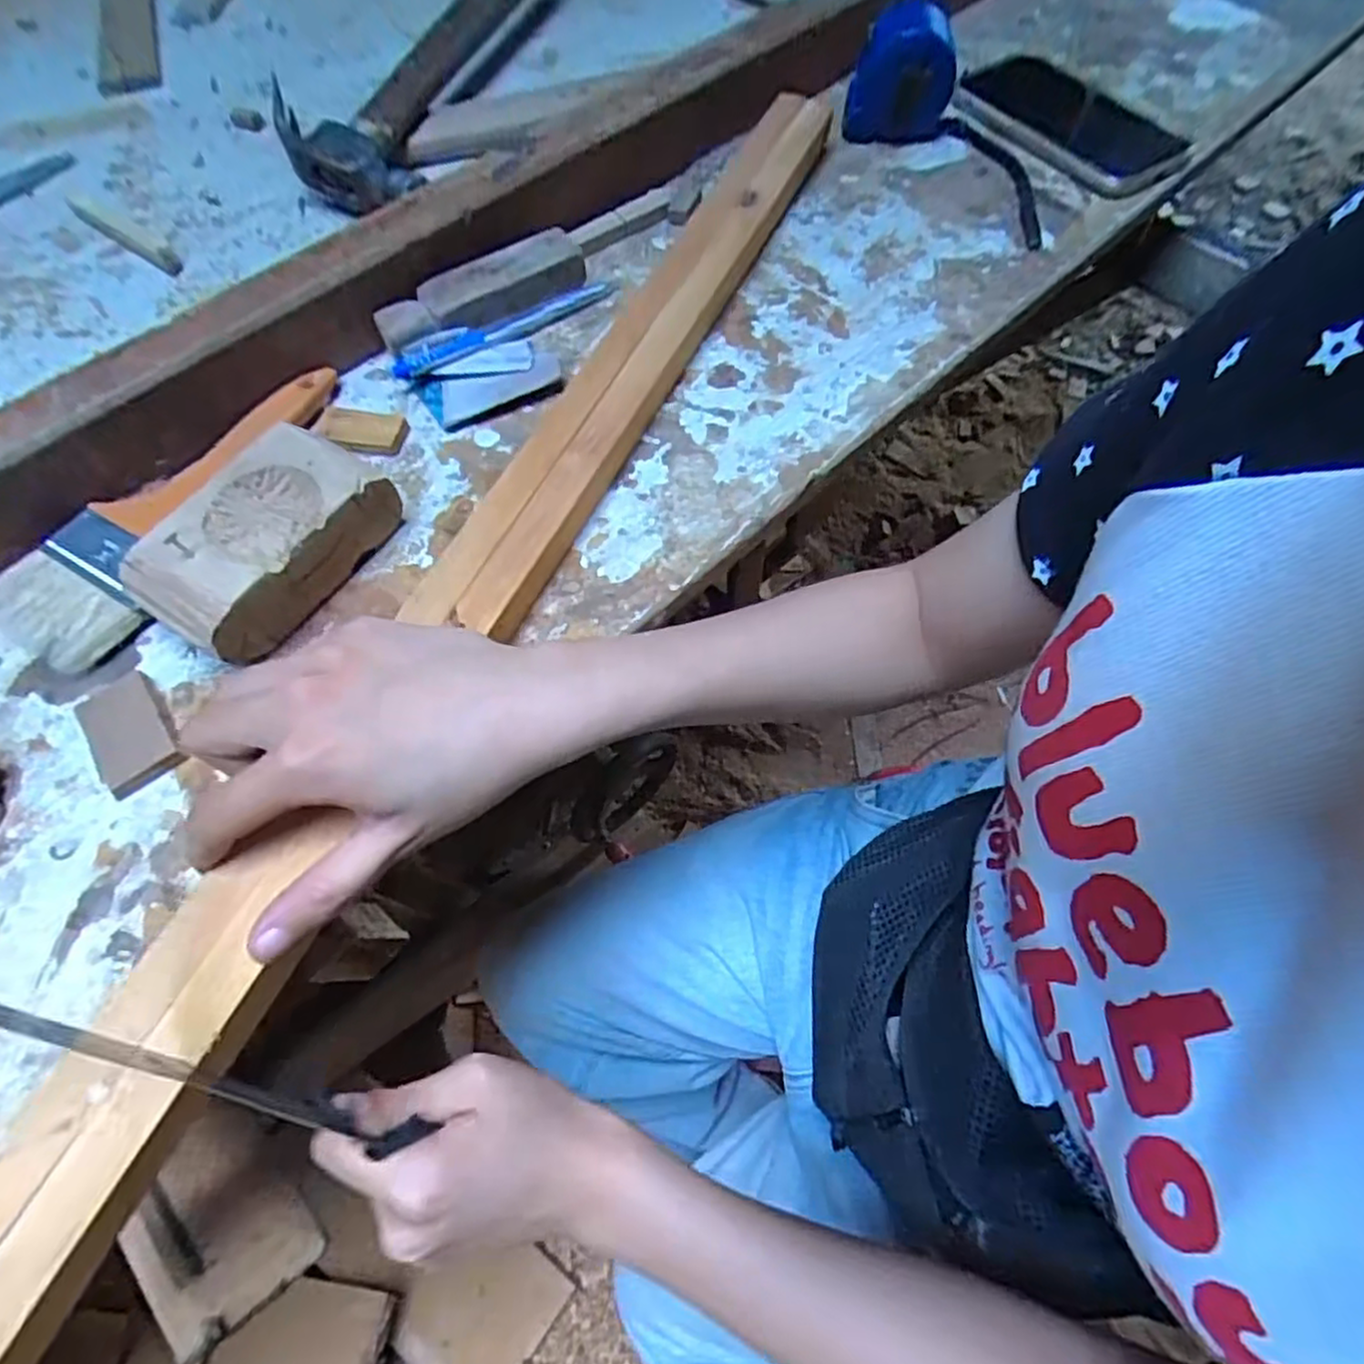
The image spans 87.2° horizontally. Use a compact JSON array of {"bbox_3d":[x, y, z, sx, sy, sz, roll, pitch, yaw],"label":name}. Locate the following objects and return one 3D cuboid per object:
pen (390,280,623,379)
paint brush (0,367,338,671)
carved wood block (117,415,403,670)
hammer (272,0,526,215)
[{"bbox_3d":[-0.093,-0.195,0.392,0.136,0.011,0.013,-34,67,-15],"label":"pen"},{"bbox_3d":[-0.233,-0.087,0.342,0.068,0.012,0.182,31,68,16],"label":"paint brush"},{"bbox_3d":[-0.182,-0.063,0.313,0.061,0.031,0.100,31,68,16],"label":"carved wood block"},{"bbox_3d":[-0.173,-0.430,0.490,0.098,0.054,0.290,12,64,7],"label":"hammer"}]

